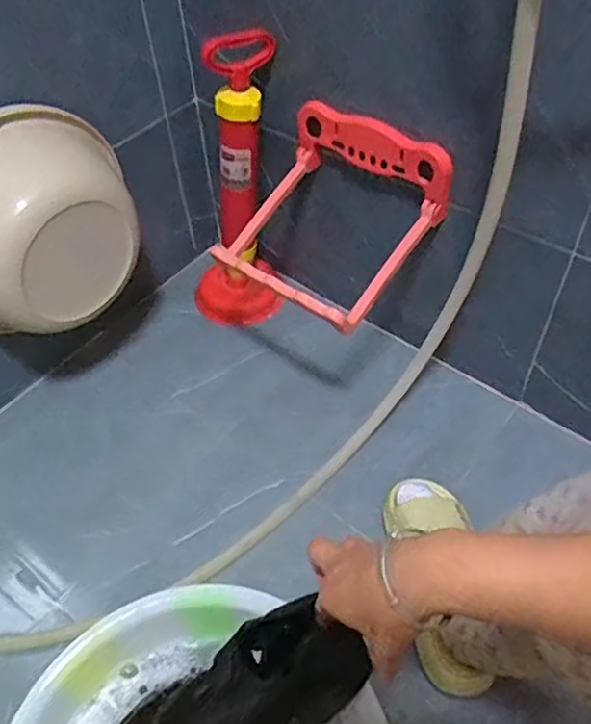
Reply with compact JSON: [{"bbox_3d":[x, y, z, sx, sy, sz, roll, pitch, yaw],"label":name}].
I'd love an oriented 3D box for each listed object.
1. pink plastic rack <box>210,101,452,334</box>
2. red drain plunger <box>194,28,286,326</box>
[{"bbox_3d":[0.035,-0.185,0.783,0.224,0.127,0.210,31,58,26],"label":"pink plastic rack"},{"bbox_3d":[-0.097,-0.230,0.920,0.141,0.398,0.156,1,50,5],"label":"red drain plunger"}]

